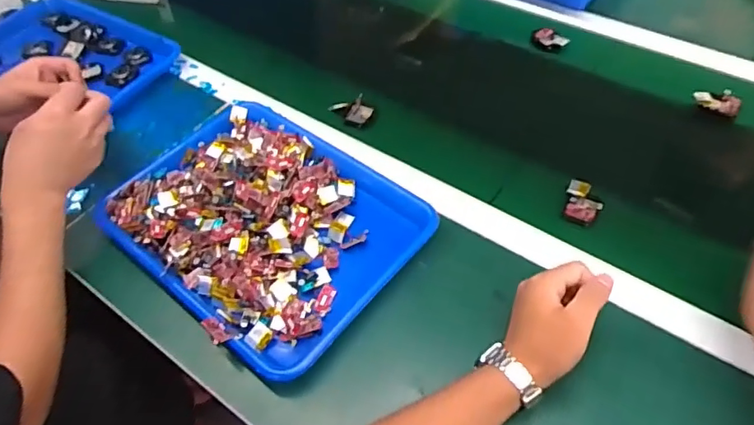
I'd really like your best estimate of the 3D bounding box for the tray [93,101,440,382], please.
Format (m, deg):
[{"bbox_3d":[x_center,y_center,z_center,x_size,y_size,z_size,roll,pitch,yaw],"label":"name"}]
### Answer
[{"bbox_3d":[-0.128,0.005,0.594,0.331,0.051,0.256,31,60,26],"label":"tray"}]

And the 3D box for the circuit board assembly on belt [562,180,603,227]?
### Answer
[{"bbox_3d":[0.236,-0.011,0.605,0.038,0.018,0.048,12,53,13],"label":"circuit board assembly on belt"}]

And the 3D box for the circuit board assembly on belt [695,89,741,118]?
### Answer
[{"bbox_3d":[0.452,-0.149,0.703,0.056,0.017,0.031,25,57,22],"label":"circuit board assembly on belt"}]

